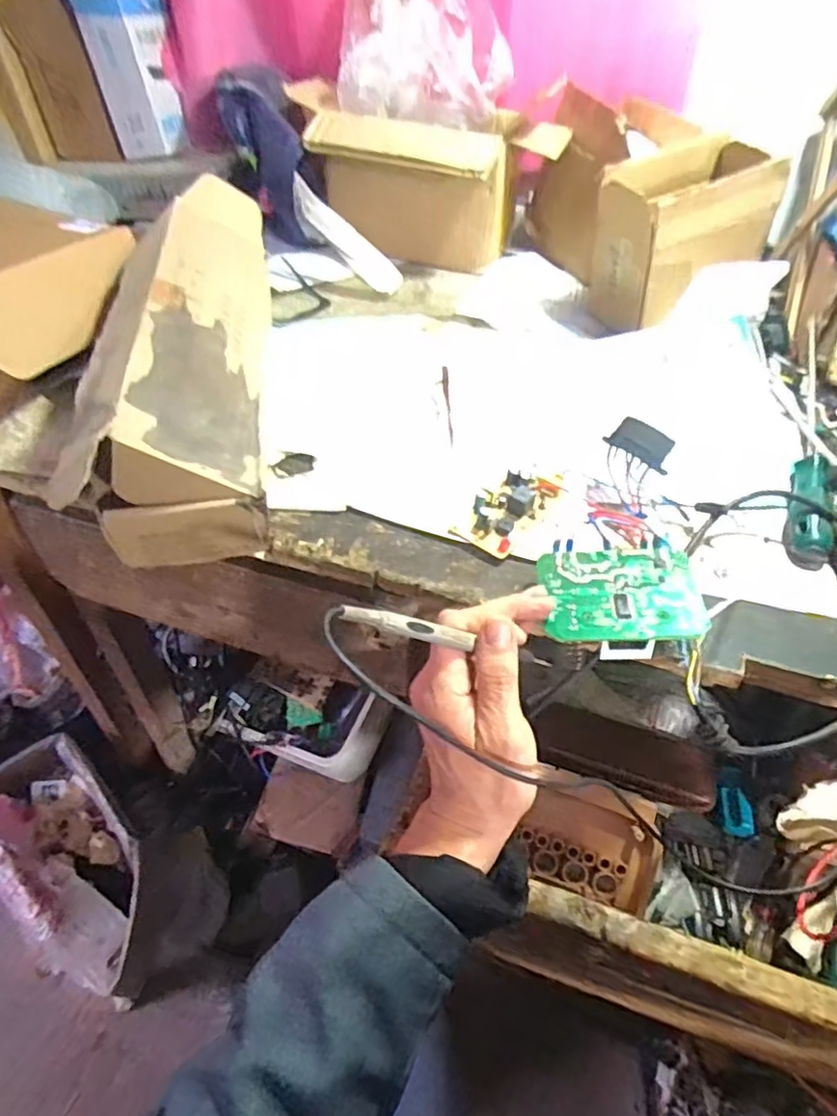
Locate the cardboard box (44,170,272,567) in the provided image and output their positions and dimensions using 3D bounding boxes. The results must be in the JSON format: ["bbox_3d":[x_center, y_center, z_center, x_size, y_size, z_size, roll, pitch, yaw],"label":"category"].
[{"bbox_3d":[-0.186,-0.185,0.529,0.109,0.097,0.445,-4,48,-9],"label":"cardboard box"}]

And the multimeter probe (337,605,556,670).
[{"bbox_3d":[0.023,0.045,0.331,0.146,0.009,0.011,19,38,-34],"label":"multimeter probe"}]

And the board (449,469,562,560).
[{"bbox_3d":[0.070,-0.042,0.470,0.044,0.018,0.095,29,51,20],"label":"board"}]

